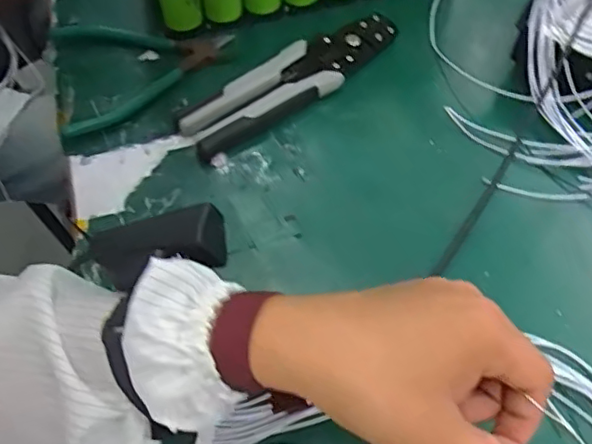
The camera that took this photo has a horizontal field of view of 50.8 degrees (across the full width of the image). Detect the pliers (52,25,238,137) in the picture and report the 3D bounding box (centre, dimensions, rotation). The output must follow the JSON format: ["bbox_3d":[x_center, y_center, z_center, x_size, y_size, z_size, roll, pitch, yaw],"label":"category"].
[{"bbox_3d":[-0.117,-0.124,0.489,0.132,0.020,0.108,-12,59,-6],"label":"pliers"}]

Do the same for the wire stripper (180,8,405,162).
[{"bbox_3d":[0.001,-0.114,0.491,0.200,0.013,0.050,-33,79,-20],"label":"wire stripper"}]

